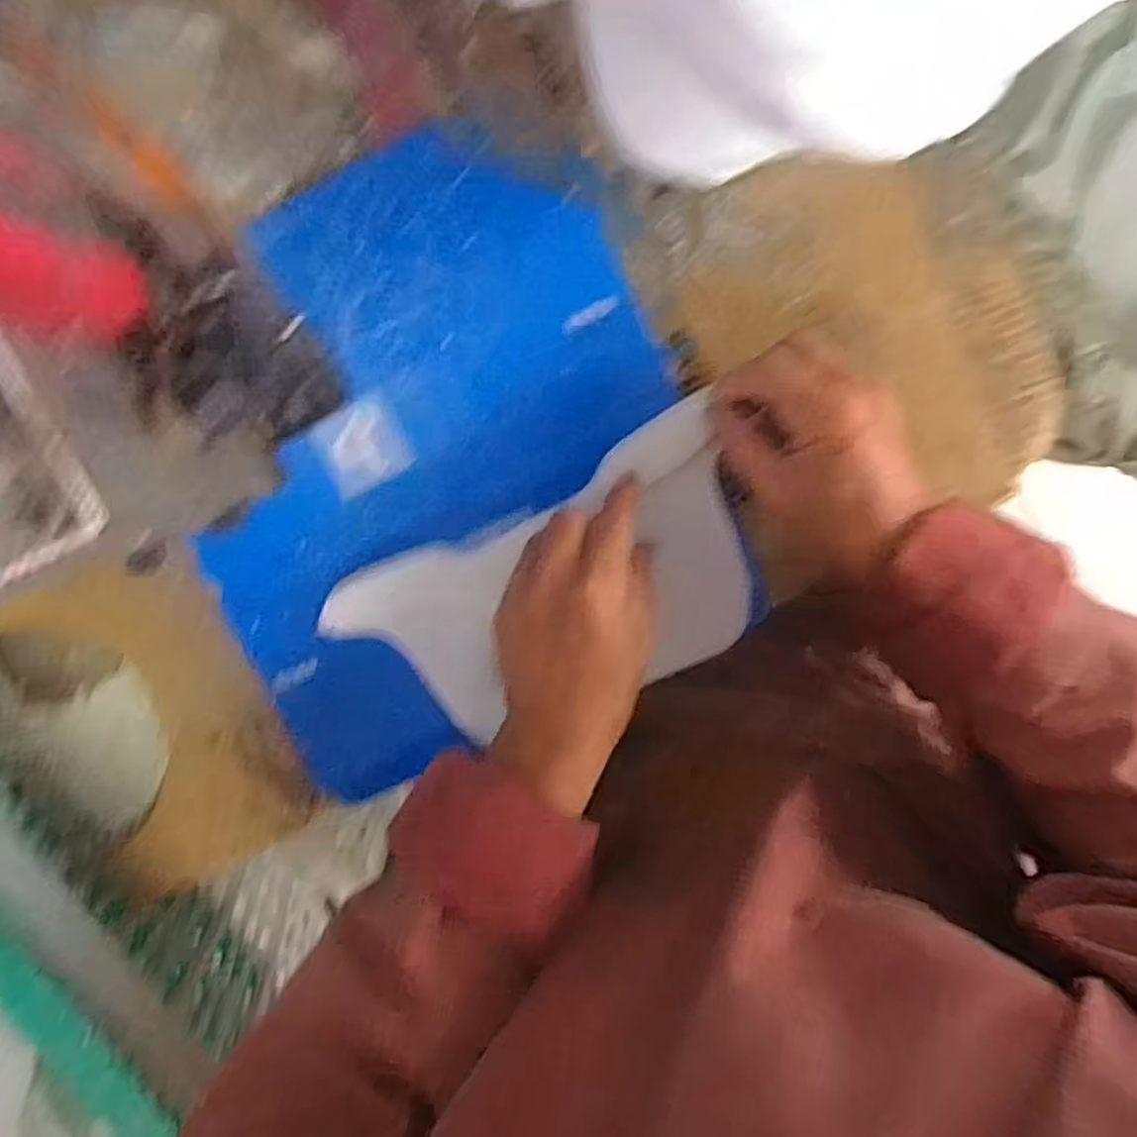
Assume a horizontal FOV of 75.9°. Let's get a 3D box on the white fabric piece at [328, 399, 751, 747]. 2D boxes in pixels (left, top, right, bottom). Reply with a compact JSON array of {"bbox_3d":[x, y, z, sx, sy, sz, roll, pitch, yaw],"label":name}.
[{"bbox_3d":[-0.017,0.013,0.427,0.240,0.016,0.145,-17,99,5],"label":"white fabric piece"}]

